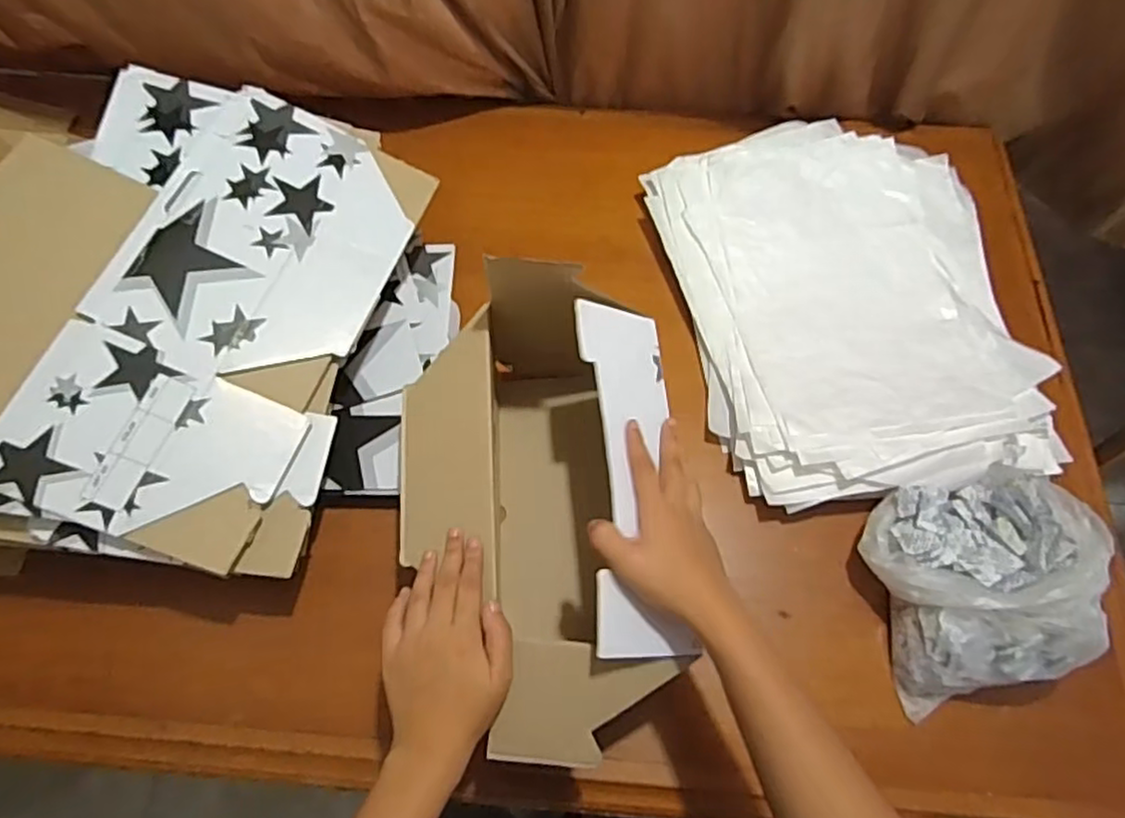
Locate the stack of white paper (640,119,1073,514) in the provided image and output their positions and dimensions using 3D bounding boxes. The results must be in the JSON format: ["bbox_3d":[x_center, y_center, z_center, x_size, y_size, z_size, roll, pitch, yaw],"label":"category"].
[{"bbox_3d":[0.297,-0.123,0.710,0.333,0.049,0.435,-9,64,-5],"label":"stack of white paper"}]

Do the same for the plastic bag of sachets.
[{"bbox_3d":[0.352,0.138,0.561,0.167,0.081,0.165,-11,64,-6],"label":"plastic bag of sachets"}]

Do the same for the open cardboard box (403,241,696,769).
[{"bbox_3d":[-0.022,0.070,0.551,0.210,0.159,0.375,-3,63,-2],"label":"open cardboard box"}]

